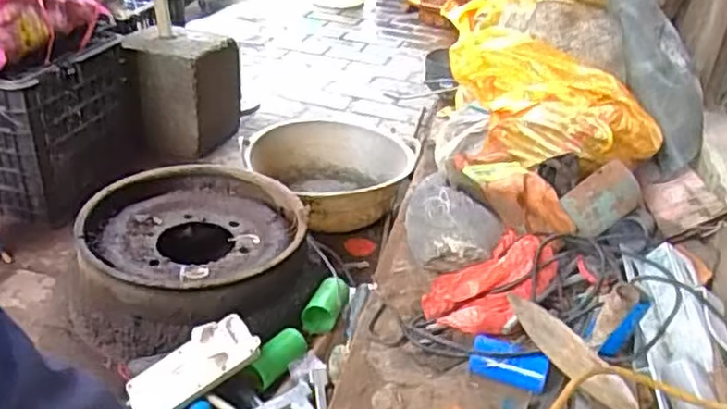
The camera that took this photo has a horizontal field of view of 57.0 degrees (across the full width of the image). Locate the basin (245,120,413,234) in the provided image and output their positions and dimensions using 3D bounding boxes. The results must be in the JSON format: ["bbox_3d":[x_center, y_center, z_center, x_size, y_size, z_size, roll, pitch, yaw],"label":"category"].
[{"bbox_3d":[-0.076,-0.068,1.518,0.356,0.140,0.393,-2,30,-15],"label":"basin"}]

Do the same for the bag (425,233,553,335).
[{"bbox_3d":[0.178,0.113,0.977,0.147,0.079,0.209,24,33,29],"label":"bag"}]

